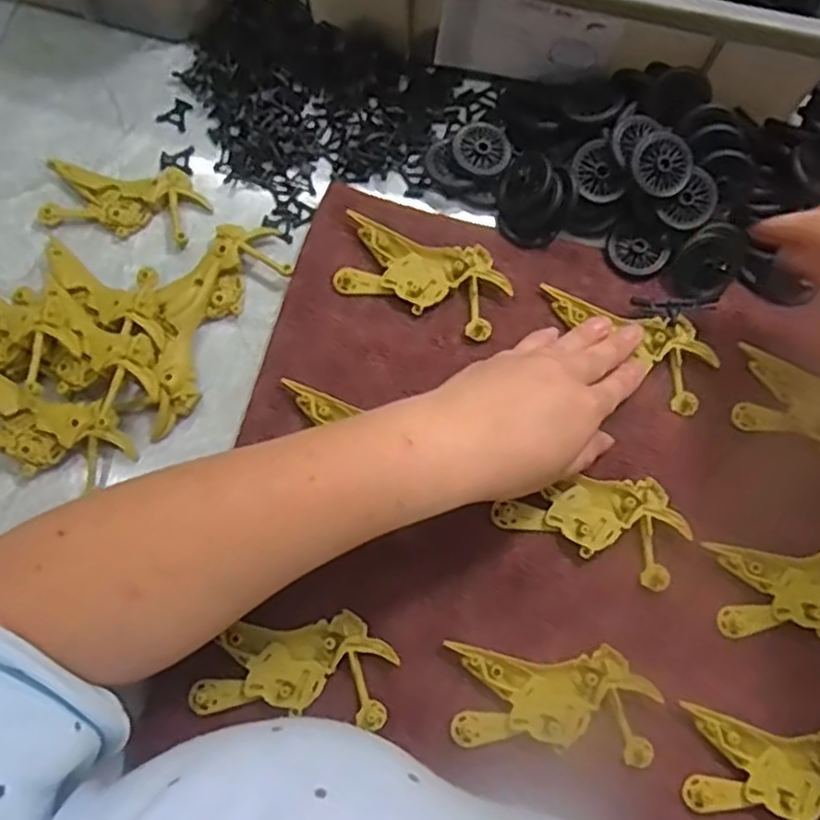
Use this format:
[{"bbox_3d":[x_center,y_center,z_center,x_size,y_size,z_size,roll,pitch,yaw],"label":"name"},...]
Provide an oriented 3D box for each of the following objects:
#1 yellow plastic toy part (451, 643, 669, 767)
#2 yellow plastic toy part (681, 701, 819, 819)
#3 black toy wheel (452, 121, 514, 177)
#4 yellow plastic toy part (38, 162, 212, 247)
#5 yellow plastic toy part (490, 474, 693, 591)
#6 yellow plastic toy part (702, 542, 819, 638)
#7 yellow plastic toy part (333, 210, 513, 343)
[{"bbox_3d":[0.072,0.146,0.368,0.100,0.007,0.051,6,74,2],"label":"yellow plastic toy part"},{"bbox_3d":[0.187,0.179,0.359,0.099,0.008,0.051,12,74,4],"label":"yellow plastic toy part"},{"bbox_3d":[0.046,-0.162,0.458,0.036,0.014,0.034,0,74,0],"label":"black toy wheel"},{"bbox_3d":[-0.181,-0.132,0.453,0.101,0.015,0.047,9,74,3],"label":"yellow plastic toy part"},{"bbox_3d":[0.100,0.055,0.396,0.097,0.008,0.051,22,75,6],"label":"yellow plastic toy part"},{"bbox_3d":[0.211,0.094,0.384,0.096,0.007,0.050,3,74,1],"label":"yellow plastic toy part"},{"bbox_3d":[0.008,-0.081,0.437,0.100,0.010,0.052,20,75,6],"label":"yellow plastic toy part"}]

